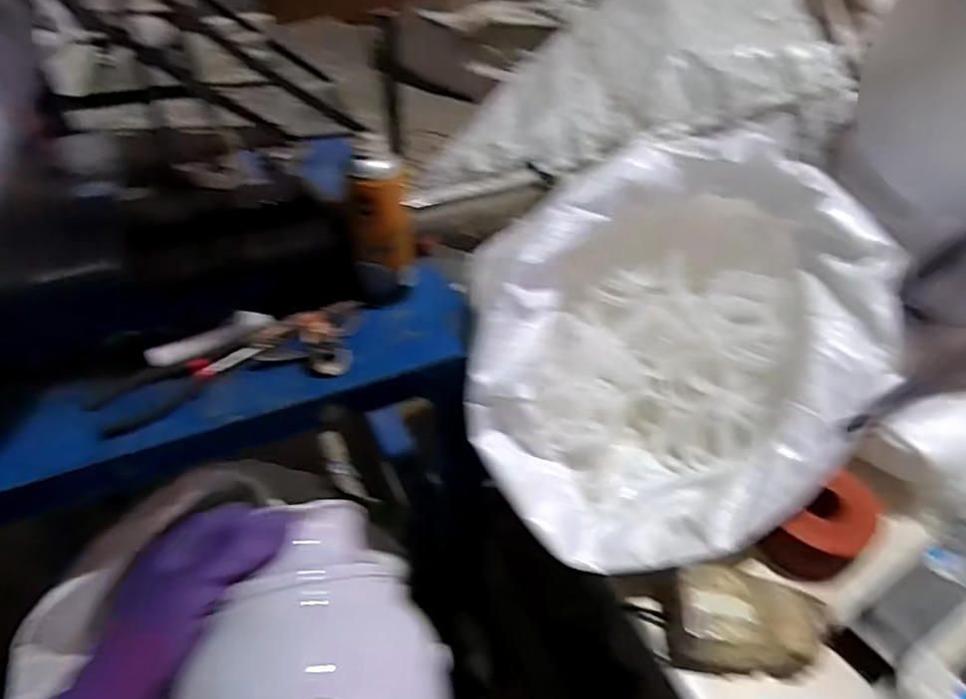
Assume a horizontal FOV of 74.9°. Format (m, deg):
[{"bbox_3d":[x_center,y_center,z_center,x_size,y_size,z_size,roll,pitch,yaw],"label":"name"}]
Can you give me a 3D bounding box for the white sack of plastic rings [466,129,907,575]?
[{"bbox_3d":[0.171,0.002,0.546,0.336,0.220,0.274,-29,50,-30],"label":"white sack of plastic rings"}]

